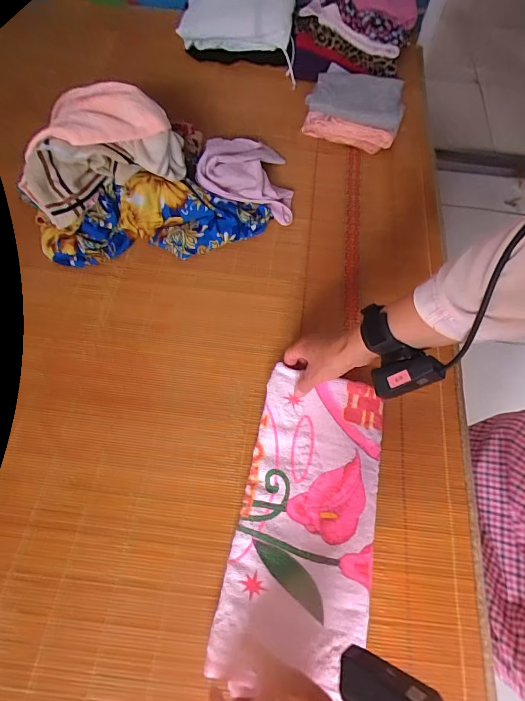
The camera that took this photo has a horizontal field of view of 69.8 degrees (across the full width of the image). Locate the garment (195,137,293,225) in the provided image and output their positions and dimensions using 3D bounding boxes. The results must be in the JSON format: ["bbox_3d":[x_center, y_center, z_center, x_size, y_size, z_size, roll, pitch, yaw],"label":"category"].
[{"bbox_3d":[-0.030,-0.332,0.697,0.172,0.067,0.193,3,65,0],"label":"garment"}]

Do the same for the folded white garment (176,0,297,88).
[{"bbox_3d":[-0.045,-0.762,0.862,0.262,0.112,0.164,7,65,2],"label":"folded white garment"}]

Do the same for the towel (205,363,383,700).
[{"bbox_3d":[0.056,0.197,0.464,0.165,0.018,0.343,14,65,5],"label":"towel"}]

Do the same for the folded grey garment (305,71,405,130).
[{"bbox_3d":[0.198,-0.535,0.784,0.190,0.029,0.146,11,64,2],"label":"folded grey garment"}]

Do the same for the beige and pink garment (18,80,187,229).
[{"bbox_3d":[-0.267,-0.335,0.611,0.253,0.101,0.173,-23,67,-14],"label":"beige and pink garment"}]

